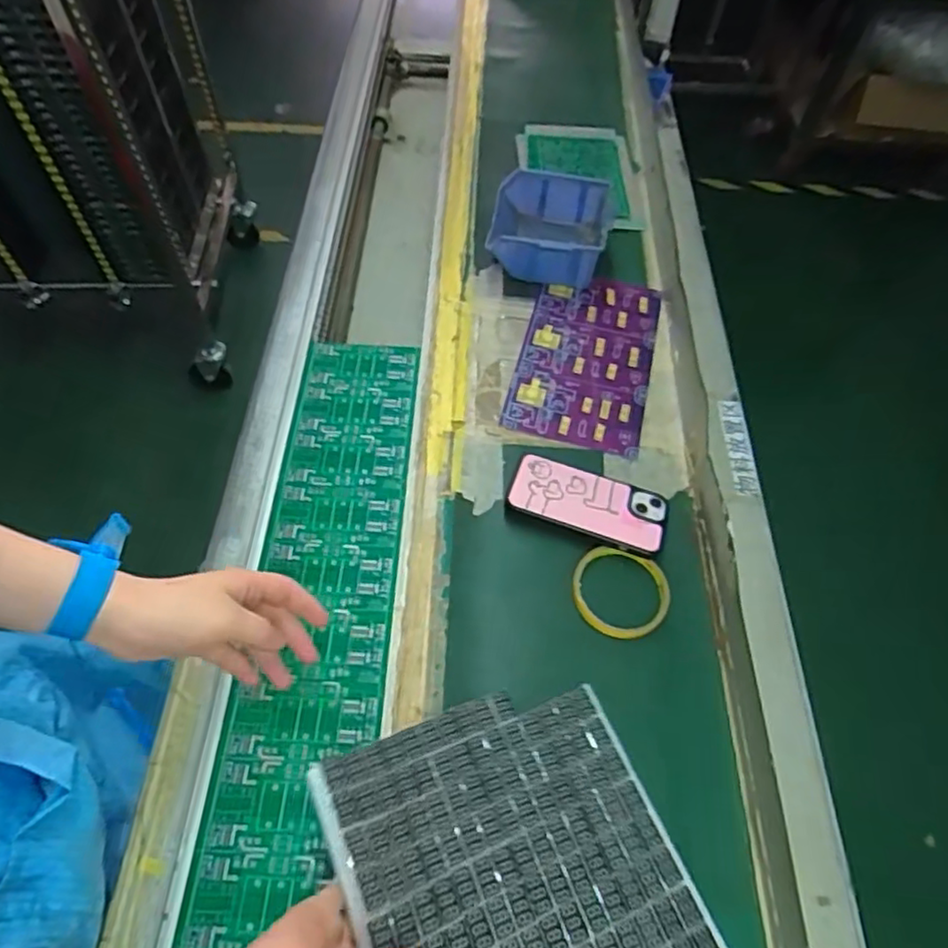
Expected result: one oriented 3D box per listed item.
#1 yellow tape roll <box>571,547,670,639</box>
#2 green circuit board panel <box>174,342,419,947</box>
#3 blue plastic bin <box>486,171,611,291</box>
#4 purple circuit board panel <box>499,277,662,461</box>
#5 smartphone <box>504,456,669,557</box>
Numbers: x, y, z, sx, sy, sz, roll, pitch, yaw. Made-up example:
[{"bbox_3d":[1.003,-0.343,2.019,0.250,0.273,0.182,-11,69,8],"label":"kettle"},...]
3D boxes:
[{"bbox_3d":[0.128,0.104,0.578,0.083,0.016,0.075,17,59,9],"label":"yellow tape roll"},{"bbox_3d":[-0.132,0.091,0.592,0.121,0.007,0.540,3,58,0],"label":"green circuit board panel"},{"bbox_3d":[0.092,-0.290,0.787,0.139,0.068,0.135,10,58,5],"label":"blue plastic bin"},{"bbox_3d":[0.124,-0.130,0.729,0.141,0.008,0.240,13,58,6],"label":"purple circuit board panel"},{"bbox_3d":[0.106,0.027,0.612,0.143,0.016,0.073,18,59,9],"label":"smartphone"}]

